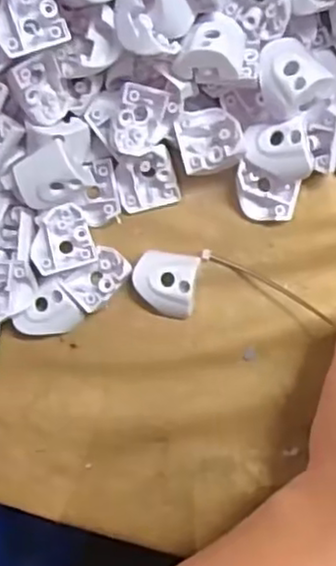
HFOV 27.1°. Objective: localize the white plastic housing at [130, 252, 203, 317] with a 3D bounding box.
[{"bbox_3d":[-0.001,0.000,0.352,0.031,0.013,0.031,9,87,9],"label":"white plastic housing"}]

